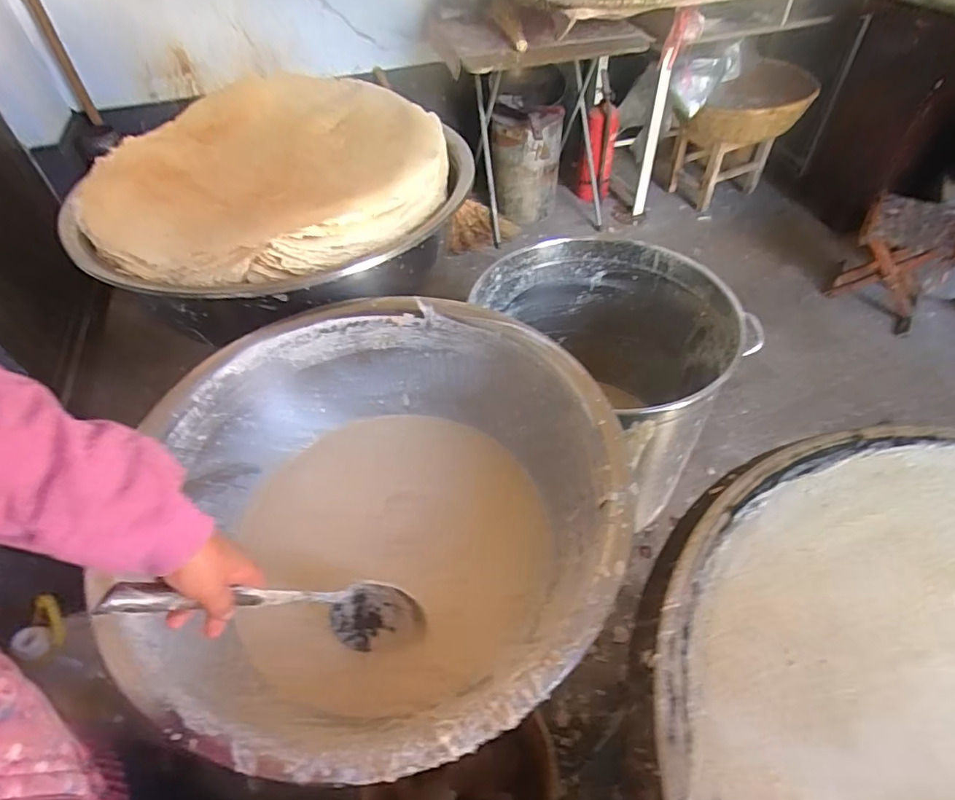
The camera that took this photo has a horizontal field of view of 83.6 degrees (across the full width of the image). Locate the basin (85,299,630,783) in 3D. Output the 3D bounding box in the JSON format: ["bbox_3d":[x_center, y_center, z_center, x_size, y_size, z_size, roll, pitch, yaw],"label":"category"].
[{"bbox_3d":[-0.108,0.130,0.636,0.514,0.185,0.524,-2,48,2],"label":"basin"}]

